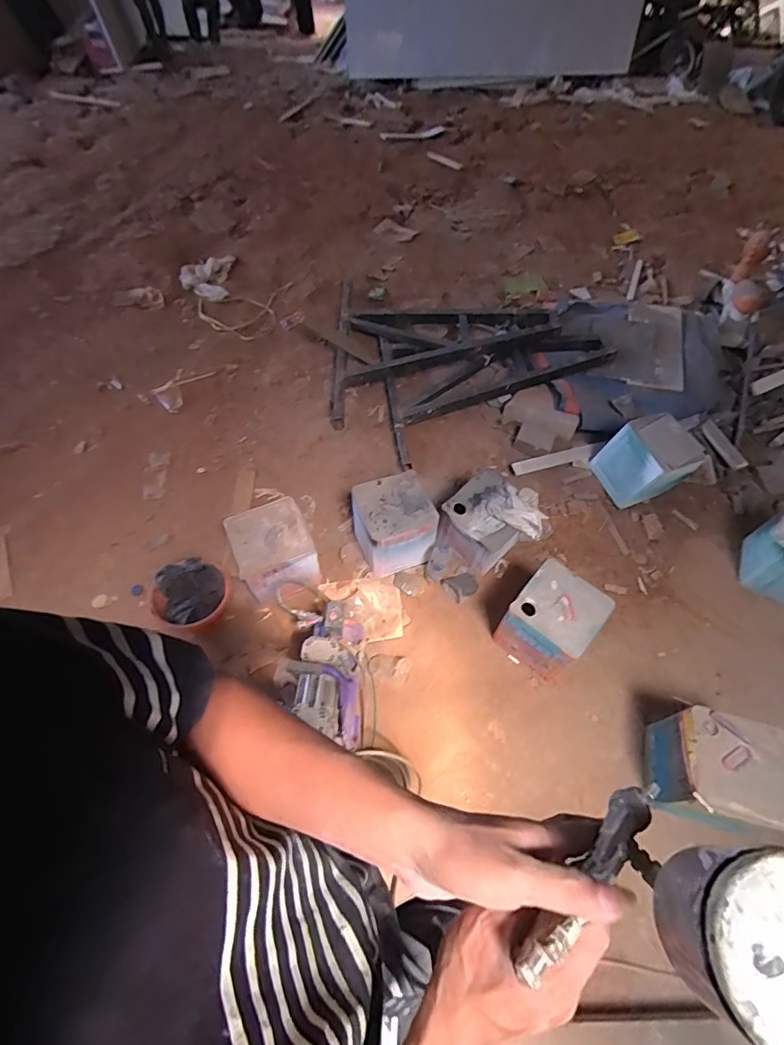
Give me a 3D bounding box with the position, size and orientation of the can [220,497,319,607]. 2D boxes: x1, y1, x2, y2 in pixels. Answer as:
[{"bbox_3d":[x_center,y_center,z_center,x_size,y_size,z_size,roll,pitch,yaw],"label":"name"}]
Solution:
[{"bbox_3d":[-0.401,0.099,1.568,0.250,0.225,0.268,-20,60,-15],"label":"can"}]

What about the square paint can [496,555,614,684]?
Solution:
[{"bbox_3d":[0.483,0.318,1.450,0.233,0.260,0.263,38,63,20],"label":"square paint can"}]

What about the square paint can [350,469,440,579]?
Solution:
[{"bbox_3d":[-0.001,0.012,1.639,0.267,0.251,0.250,-15,59,-12],"label":"square paint can"}]

